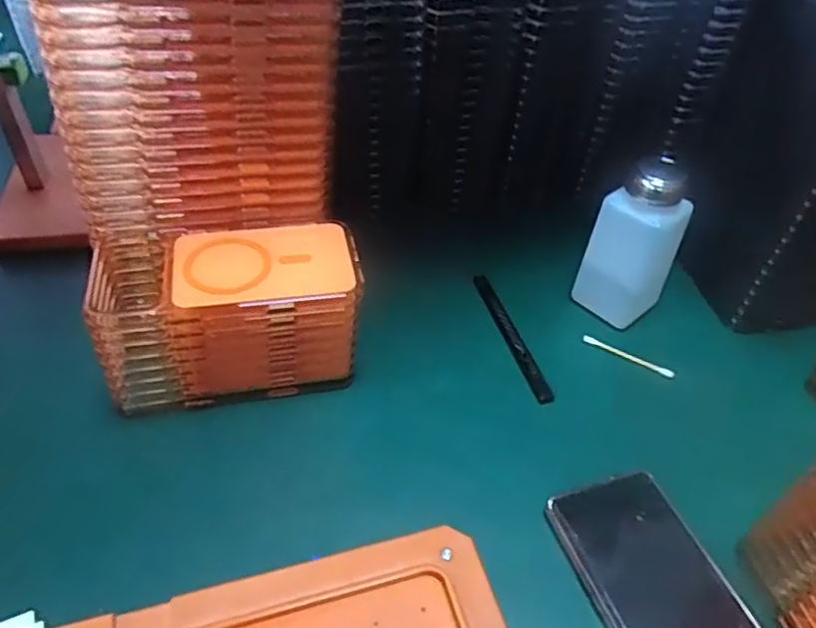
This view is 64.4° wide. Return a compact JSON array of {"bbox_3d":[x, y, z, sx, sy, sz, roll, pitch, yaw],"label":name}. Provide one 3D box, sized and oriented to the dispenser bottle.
[{"bbox_3d":[0.173,-0.054,0.492,0.058,0.121,0.051,32,52,25],"label":"dispenser bottle"}]

